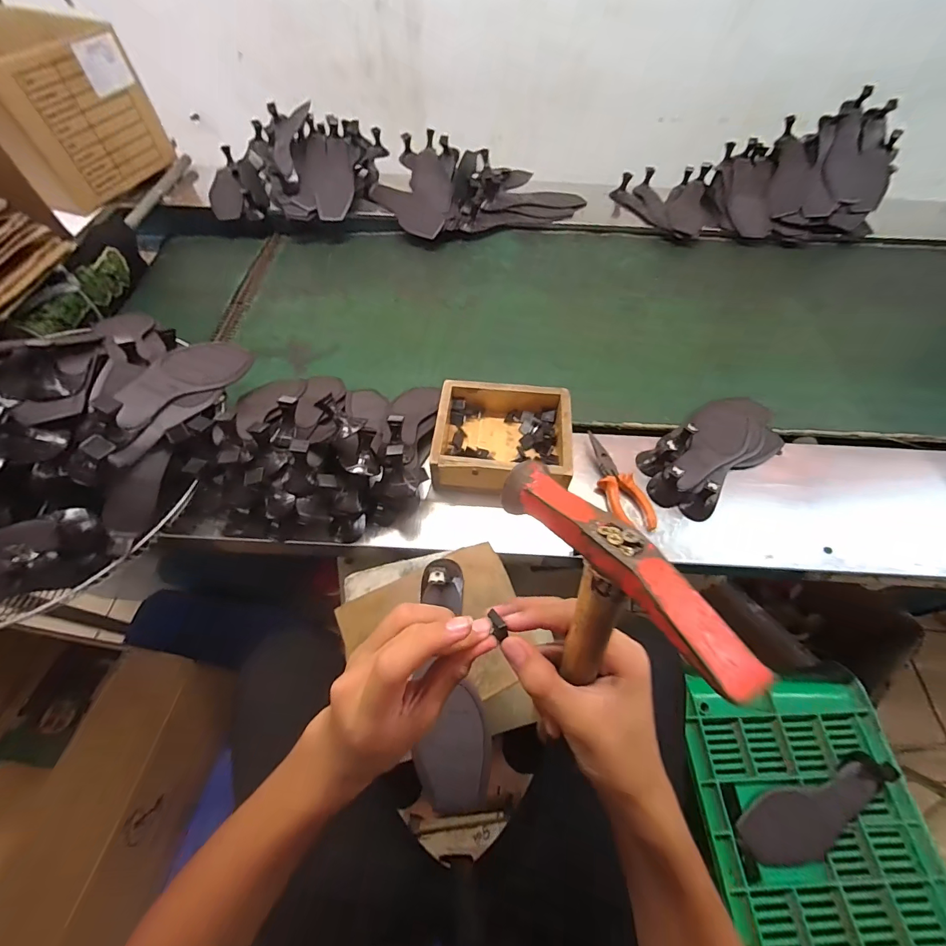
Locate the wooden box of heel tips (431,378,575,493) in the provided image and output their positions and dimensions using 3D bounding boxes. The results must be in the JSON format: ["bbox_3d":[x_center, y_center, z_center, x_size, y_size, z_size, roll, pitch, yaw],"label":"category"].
[{"bbox_3d":[0.041,-0.050,0.565,0.179,0.058,0.157,5,58,2],"label":"wooden box of heel tips"}]

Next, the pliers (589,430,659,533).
[{"bbox_3d":[0.193,0.010,0.554,0.047,0.015,0.153,-17,60,-11],"label":"pliers"}]

